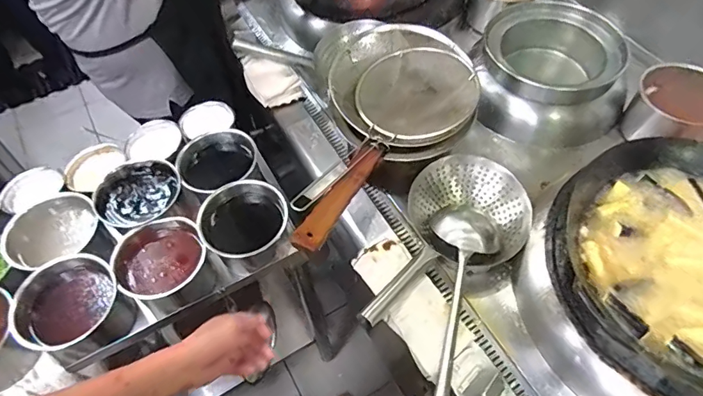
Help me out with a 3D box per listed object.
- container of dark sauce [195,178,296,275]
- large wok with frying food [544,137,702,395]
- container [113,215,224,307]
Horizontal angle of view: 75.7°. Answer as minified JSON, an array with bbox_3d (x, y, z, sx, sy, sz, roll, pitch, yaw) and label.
[{"bbox_3d":[-0.197,0.065,0.863,0.150,0.160,0.158,0,56,0],"label":"container of dark sauce"},{"bbox_3d":[0.566,0.120,0.715,0.420,0.131,0.408,-1,56,-1],"label":"large wok with frying food"},{"bbox_3d":[-0.330,0.122,0.811,0.150,0.096,0.153,0,56,0],"label":"container"}]

